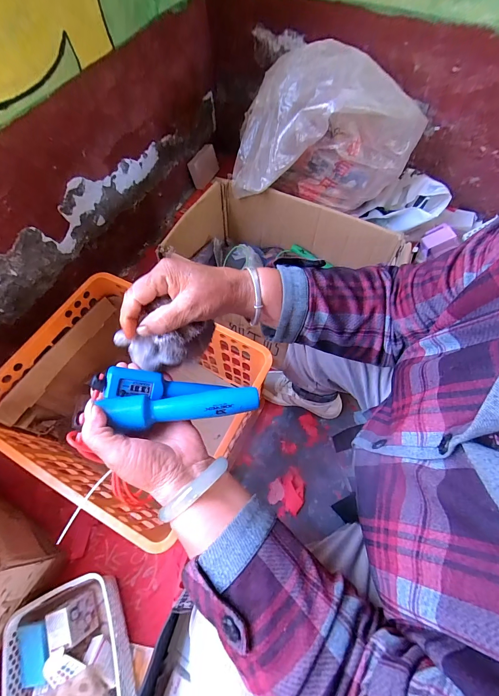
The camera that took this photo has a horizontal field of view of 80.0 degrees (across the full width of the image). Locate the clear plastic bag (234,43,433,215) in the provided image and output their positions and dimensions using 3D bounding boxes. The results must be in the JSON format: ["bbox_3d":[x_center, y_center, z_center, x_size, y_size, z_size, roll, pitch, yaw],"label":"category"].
[{"bbox_3d":[0.185,-0.566,0.814,0.475,0.293,0.240,-12,64,-5],"label":"clear plastic bag"}]

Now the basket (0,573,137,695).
[{"bbox_3d":[-0.335,0.624,0.563,0.208,0.099,0.293,-20,65,-9],"label":"basket"}]

